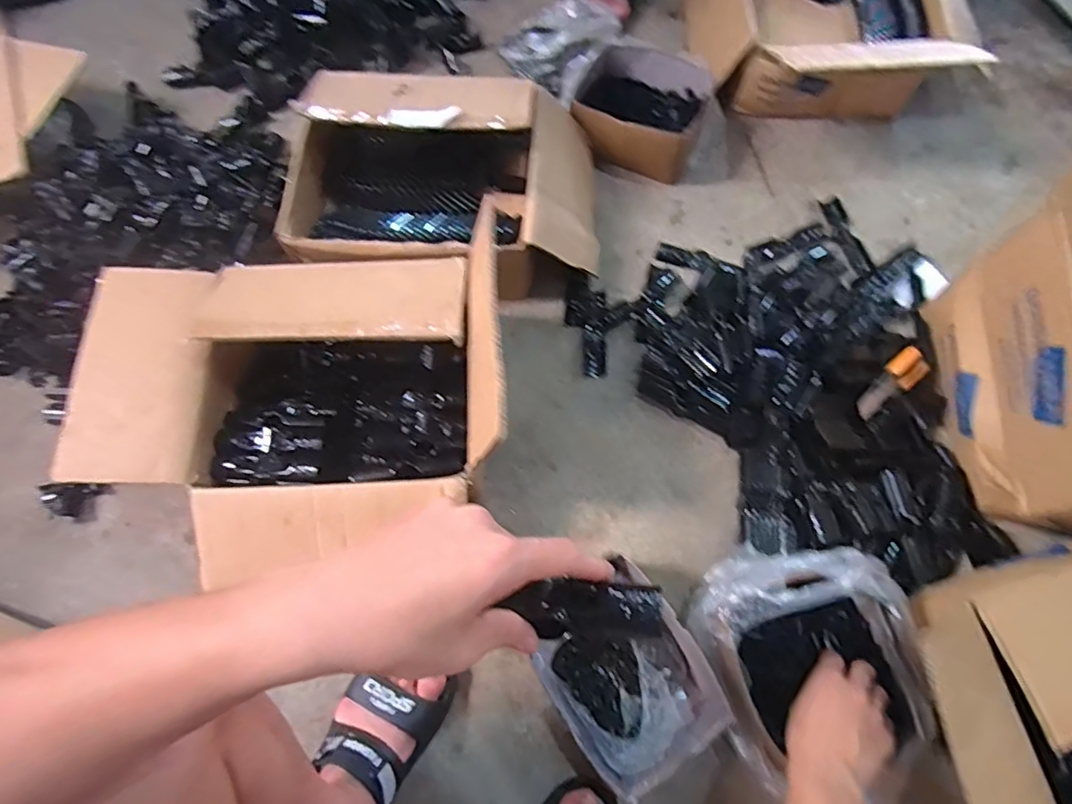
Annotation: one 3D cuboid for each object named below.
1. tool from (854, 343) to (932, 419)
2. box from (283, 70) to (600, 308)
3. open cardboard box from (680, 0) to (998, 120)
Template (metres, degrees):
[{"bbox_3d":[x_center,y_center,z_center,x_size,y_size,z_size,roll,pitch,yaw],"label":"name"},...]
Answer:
[{"bbox_3d":[0.449,-0.023,0.739,0.157,0.014,0.043,-32,72,-27],"label":"tool"},{"bbox_3d":[-0.121,-0.309,0.834,0.406,0.171,0.285,3,71,2],"label":"box"},{"bbox_3d":[0.450,-0.608,0.931,0.359,0.175,0.432,-7,71,-1],"label":"open cardboard box"}]

